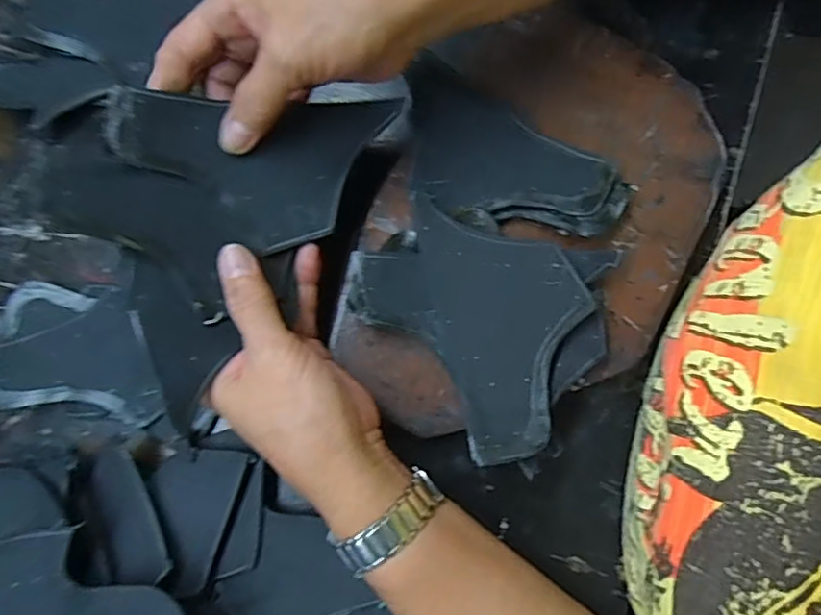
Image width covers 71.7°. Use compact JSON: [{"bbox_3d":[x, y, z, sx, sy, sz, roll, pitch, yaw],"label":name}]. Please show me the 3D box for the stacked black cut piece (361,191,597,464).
[{"bbox_3d":[0.034,0.006,0.307,0.122,0.024,0.104,37,82,7],"label":"stacked black cut piece"}]

